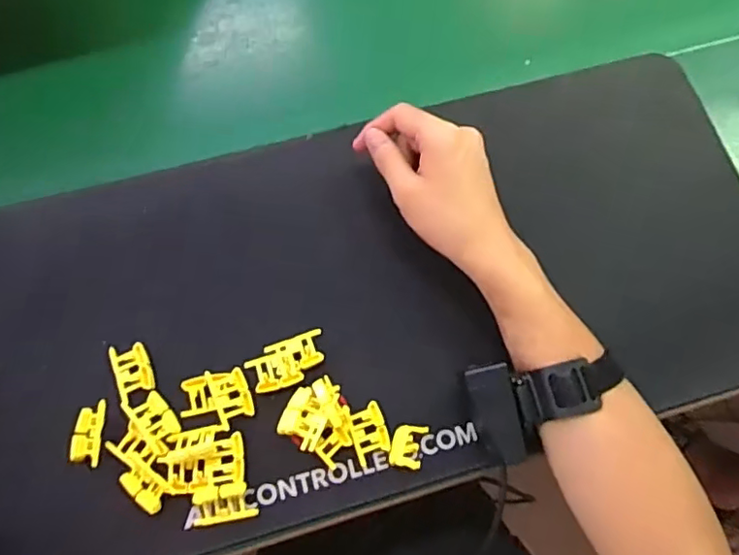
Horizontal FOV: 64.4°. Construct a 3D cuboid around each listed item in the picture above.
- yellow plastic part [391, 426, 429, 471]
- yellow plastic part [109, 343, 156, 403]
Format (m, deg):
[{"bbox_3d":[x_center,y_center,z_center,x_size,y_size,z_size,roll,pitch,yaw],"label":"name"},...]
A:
[{"bbox_3d":[0.028,0.121,0.424,0.023,0.010,0.031,11,77,18],"label":"yellow plastic part"},{"bbox_3d":[-0.176,0.068,0.436,0.026,0.009,0.042,-23,72,-10],"label":"yellow plastic part"}]

